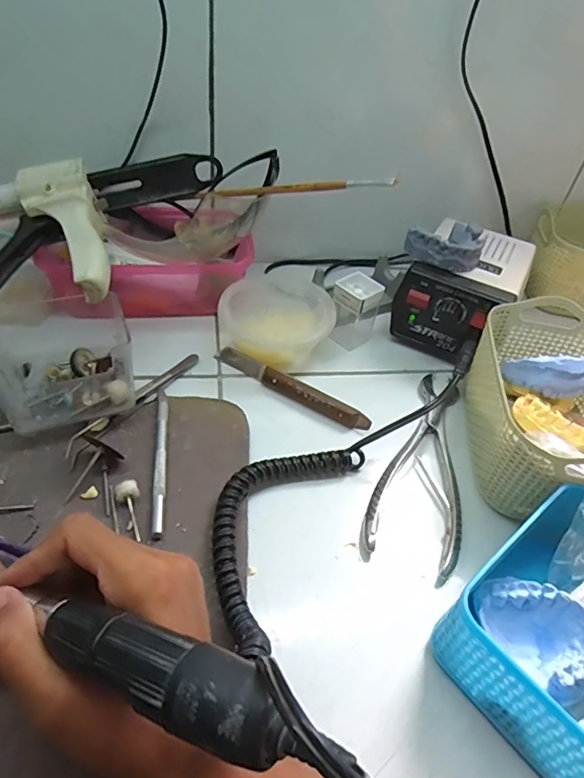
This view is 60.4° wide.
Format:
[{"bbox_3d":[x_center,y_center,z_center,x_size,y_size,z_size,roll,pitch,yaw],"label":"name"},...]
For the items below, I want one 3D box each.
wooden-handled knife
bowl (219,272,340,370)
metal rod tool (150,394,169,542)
[{"bbox_3d":[-0.003,-0.003,0.432,0.152,0.012,0.018,29,48,20],"label":"wooden-handled knife"},{"bbox_3d":[-0.016,-0.070,0.469,0.101,0.038,0.096,4,45,-4],"label":"bowl"},{"bbox_3d":[-0.096,0.047,0.363,0.009,0.009,0.132,-2,46,-10],"label":"metal rod tool"}]

